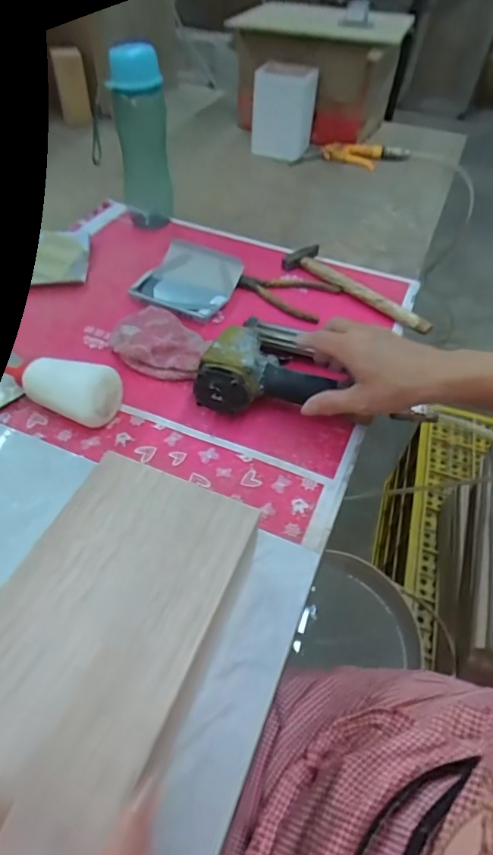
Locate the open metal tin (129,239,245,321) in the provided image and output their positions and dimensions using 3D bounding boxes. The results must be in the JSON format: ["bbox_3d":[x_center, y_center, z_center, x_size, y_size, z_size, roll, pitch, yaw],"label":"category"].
[{"bbox_3d":[-0.084,-0.211,0.669,0.134,0.039,0.118,22,51,14],"label":"open metal tin"}]

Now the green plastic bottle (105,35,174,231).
[{"bbox_3d":[-0.161,-0.439,0.724,0.086,0.248,0.065,-5,50,-9],"label":"green plastic bottle"}]

